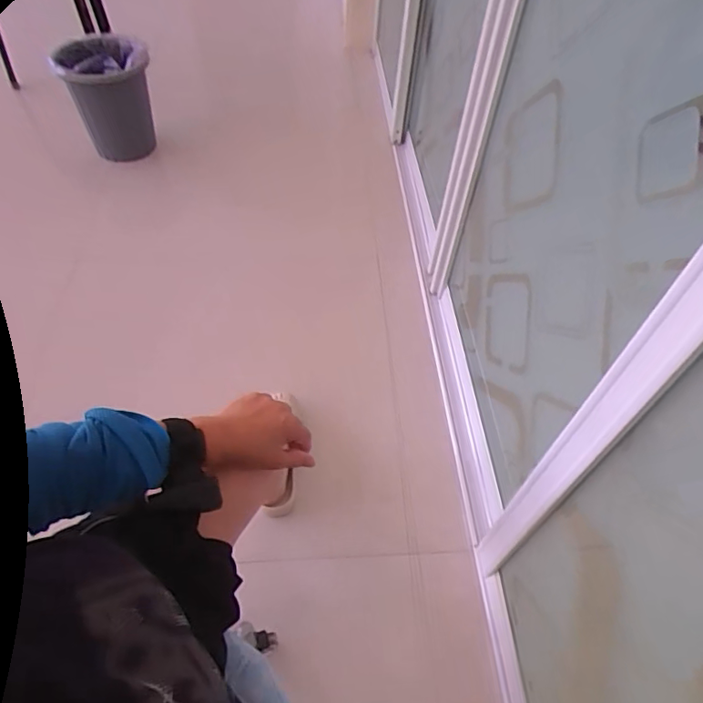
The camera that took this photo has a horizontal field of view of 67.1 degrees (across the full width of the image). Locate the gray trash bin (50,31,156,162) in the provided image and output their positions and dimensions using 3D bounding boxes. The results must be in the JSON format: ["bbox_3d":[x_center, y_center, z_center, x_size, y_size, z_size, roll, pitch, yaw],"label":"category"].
[{"bbox_3d":[-0.720,-0.746,1.592,0.239,0.304,0.273,-15,49,-18],"label":"gray trash bin"}]

